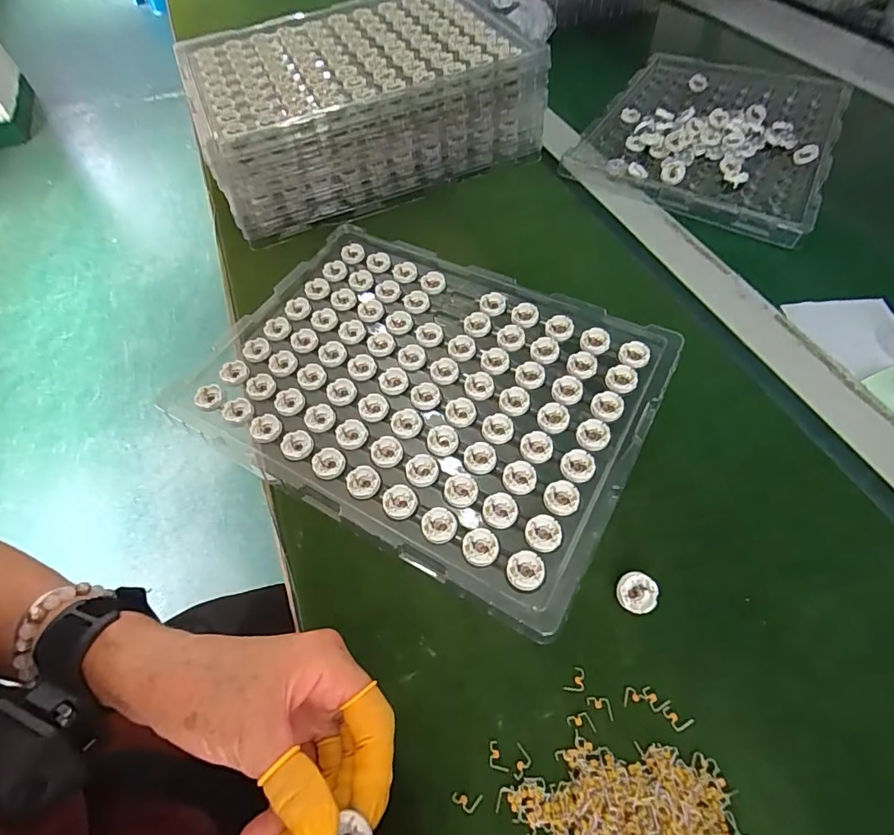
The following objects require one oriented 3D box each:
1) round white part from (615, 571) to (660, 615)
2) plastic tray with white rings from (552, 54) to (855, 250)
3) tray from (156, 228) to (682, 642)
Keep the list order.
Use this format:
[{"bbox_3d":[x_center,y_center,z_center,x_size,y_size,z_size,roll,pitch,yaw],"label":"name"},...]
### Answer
[{"bbox_3d":[0.115,0.105,0.285,0.023,0.008,0.022,-1,57,2],"label":"round white part"},{"bbox_3d":[0.322,-0.352,0.565,0.248,0.018,0.362,26,62,18],"label":"plastic tray with white rings"},{"bbox_3d":[-0.027,-0.032,0.381,0.348,0.016,0.248,24,62,17],"label":"tray"}]

